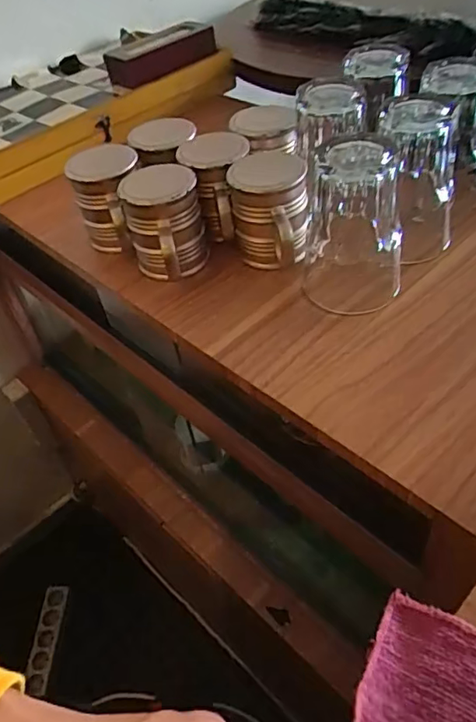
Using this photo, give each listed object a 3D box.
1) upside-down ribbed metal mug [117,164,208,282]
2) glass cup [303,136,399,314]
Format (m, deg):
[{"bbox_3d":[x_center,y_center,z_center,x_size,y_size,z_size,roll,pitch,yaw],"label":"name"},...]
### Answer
[{"bbox_3d":[-0.071,-0.133,0.535,0.069,0.095,0.082,-14,46,-4],"label":"upside-down ribbed metal mug"},{"bbox_3d":[0.100,-0.115,0.463,0.082,0.127,0.074,1,47,10],"label":"glass cup"}]

